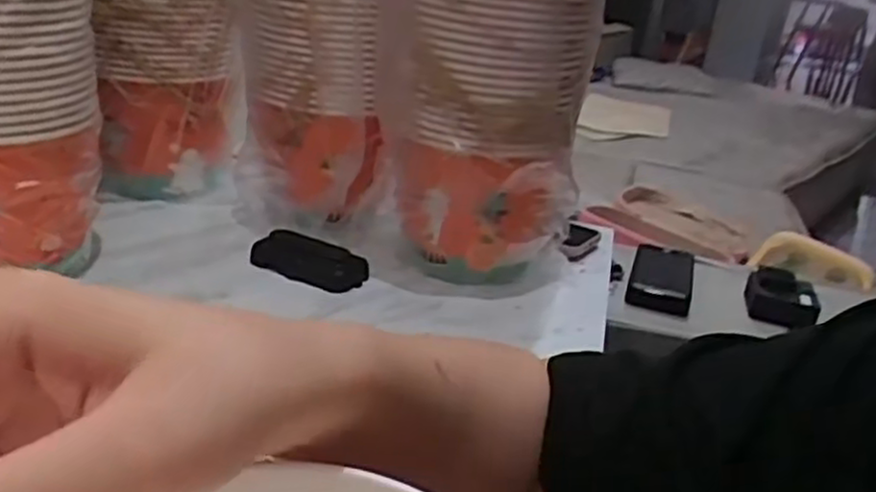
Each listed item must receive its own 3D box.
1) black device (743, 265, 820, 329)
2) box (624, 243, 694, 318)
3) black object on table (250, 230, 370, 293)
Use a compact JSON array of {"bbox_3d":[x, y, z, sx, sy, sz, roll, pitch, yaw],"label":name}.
[{"bbox_3d":[0.390,0.058,0.860,0.075,0.048,0.051,16,25,21],"label":"black device"},{"bbox_3d":[0.270,0.038,0.917,0.070,0.031,0.140,13,24,14],"label":"box"},{"bbox_3d":[-0.118,0.013,0.684,0.106,0.031,0.036,16,25,21],"label":"black object on table"}]

